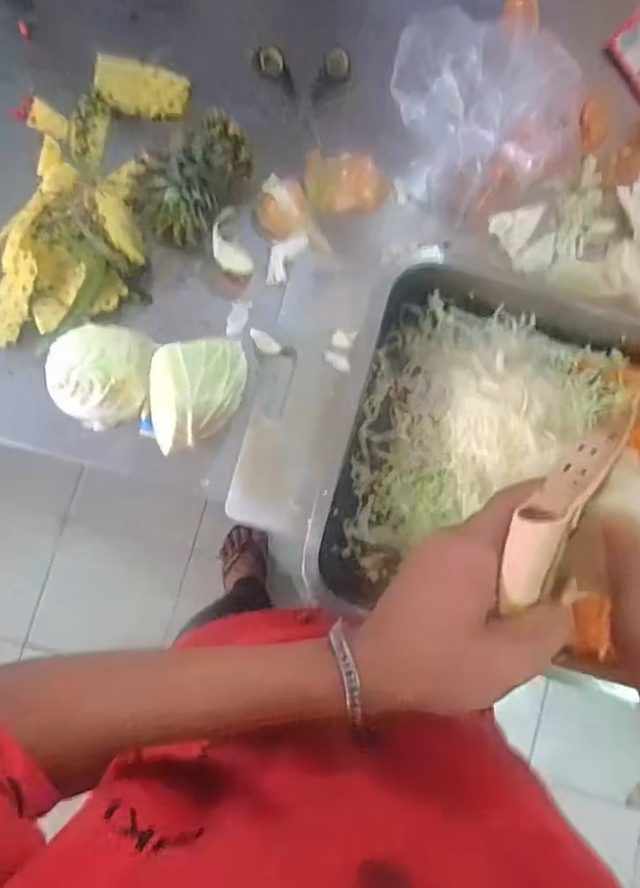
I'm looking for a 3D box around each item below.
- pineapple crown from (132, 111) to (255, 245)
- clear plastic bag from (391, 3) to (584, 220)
[{"bbox_3d":[-0.127,-0.262,0.588,0.085,0.062,0.124,34,83,0],"label":"pineapple crown"},{"bbox_3d":[0.169,-0.312,0.583,0.207,0.137,0.137,-8,85,-5],"label":"clear plastic bag"}]

